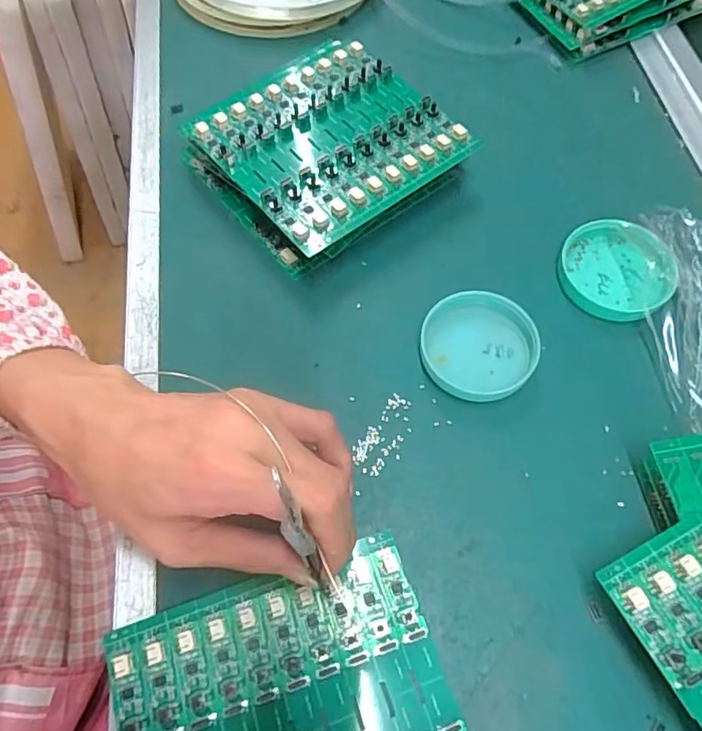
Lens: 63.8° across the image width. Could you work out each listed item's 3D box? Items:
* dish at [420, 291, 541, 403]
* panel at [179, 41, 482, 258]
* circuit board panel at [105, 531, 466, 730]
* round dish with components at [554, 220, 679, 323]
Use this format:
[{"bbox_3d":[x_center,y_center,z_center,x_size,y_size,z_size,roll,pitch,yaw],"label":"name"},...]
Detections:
[{"bbox_3d":[0.073,-0.012,0.320,0.063,0.014,0.061,-1,64,1],"label":"dish"},{"bbox_3d":[-0.014,-0.146,0.364,0.135,0.016,0.132,-37,70,-16],"label":"panel"},{"bbox_3d":[-0.023,0.159,0.238,0.136,0.009,0.134,-18,64,-7],"label":"circuit board panel"},{"bbox_3d":[0.161,-0.058,0.342,0.064,0.010,0.065,-1,64,1],"label":"round dish with components"}]

